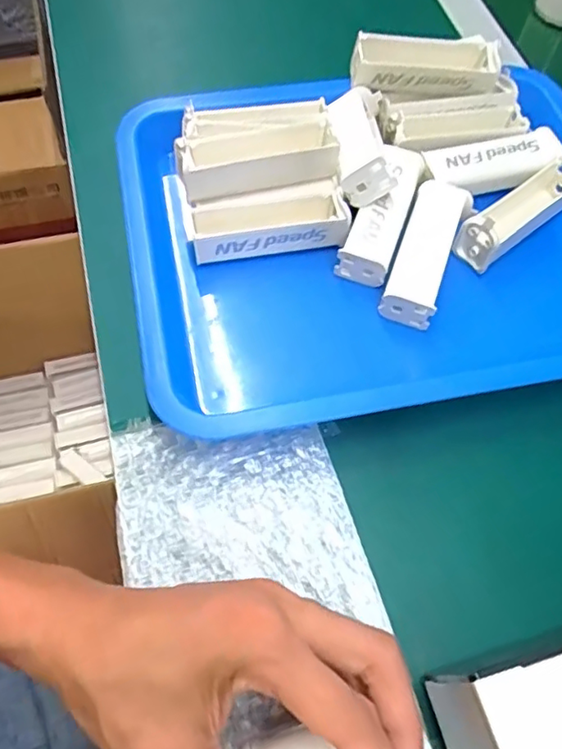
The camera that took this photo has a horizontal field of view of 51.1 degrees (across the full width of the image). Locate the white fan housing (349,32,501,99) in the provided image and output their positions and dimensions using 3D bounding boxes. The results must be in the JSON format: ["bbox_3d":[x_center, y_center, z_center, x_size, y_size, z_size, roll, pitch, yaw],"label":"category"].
[{"bbox_3d":[0.101,-0.220,0.422,0.104,0.034,0.027,-2,63,-4],"label":"white fan housing"}]

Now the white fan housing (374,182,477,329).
[{"bbox_3d":[0.097,-0.083,0.385,0.035,0.018,0.111,20,63,7],"label":"white fan housing"}]

